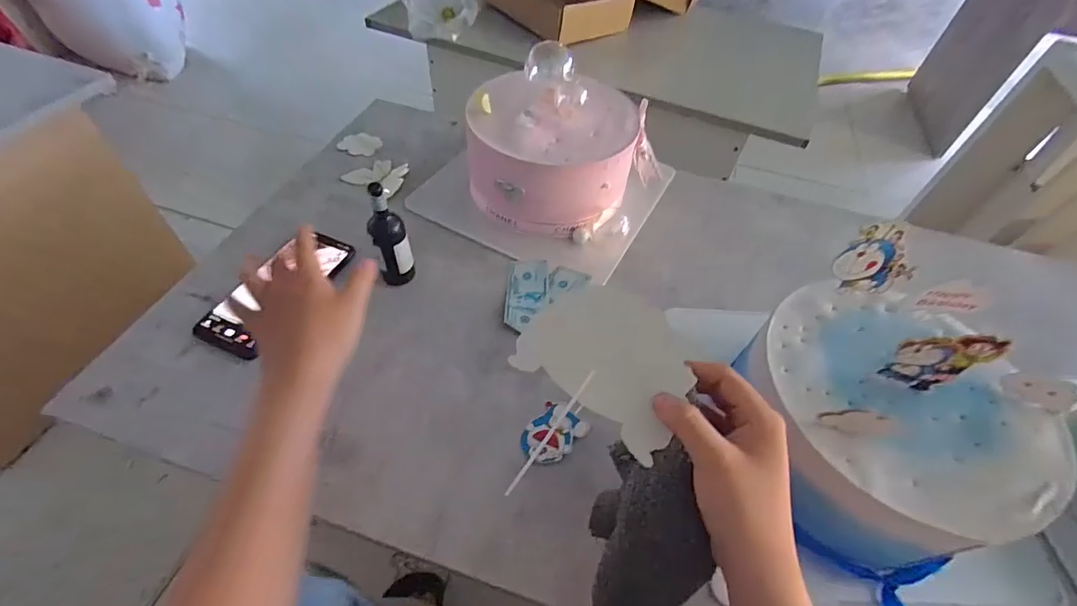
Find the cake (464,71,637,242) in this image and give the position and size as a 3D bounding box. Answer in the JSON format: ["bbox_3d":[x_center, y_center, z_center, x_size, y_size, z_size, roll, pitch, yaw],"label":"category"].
[{"bbox_3d":[0.017,-0.177,0.546,0.179,0.123,0.157,7,52,2],"label":"cake"}]

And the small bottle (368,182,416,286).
[{"bbox_3d":[-0.144,-0.061,0.451,0.033,0.111,0.032,-13,54,-14],"label":"small bottle"}]

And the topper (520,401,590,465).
[{"bbox_3d":[0.012,0.113,0.400,0.053,0.006,0.042,-36,62,-28],"label":"topper"}]

